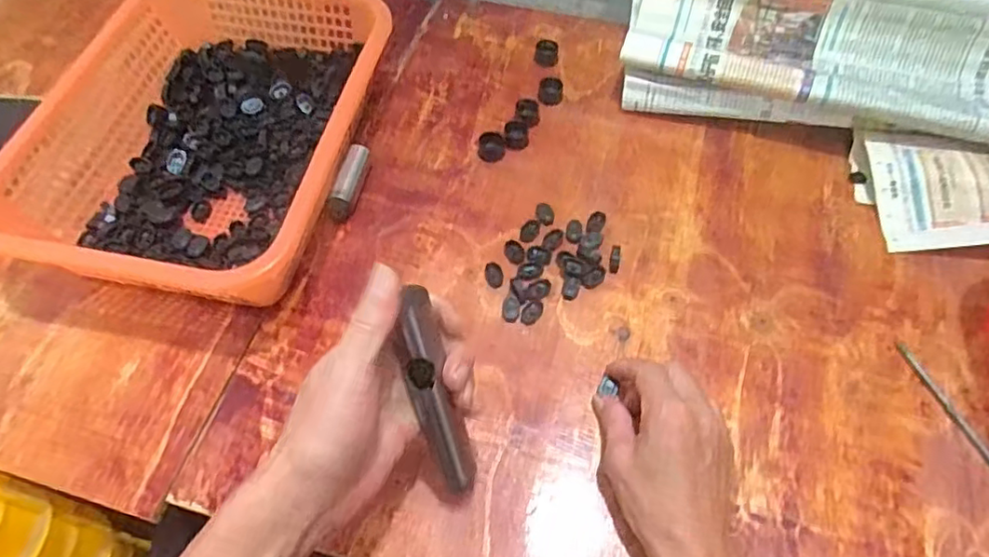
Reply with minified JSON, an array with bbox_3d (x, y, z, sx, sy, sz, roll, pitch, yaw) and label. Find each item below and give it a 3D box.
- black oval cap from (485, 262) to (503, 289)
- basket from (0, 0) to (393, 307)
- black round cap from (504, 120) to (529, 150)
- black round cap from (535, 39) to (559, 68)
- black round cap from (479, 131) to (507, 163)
[{"bbox_3d":[0.000,-0.003,0.530,0.015,0.004,0.027,-4,59,-3],"label":"black oval cap"},{"bbox_3d":[-0.246,-0.132,0.552,0.254,0.090,0.334,10,60,5],"label":"basket"},{"bbox_3d":[0.022,-0.142,0.604,0.023,0.010,0.030,4,59,2],"label":"black round cap"},{"bbox_3d":[0.057,-0.246,0.661,0.025,0.018,0.030,7,59,4],"label":"black round cap"},{"bbox_3d":[-0.002,-0.128,0.593,0.026,0.009,0.031,2,59,0],"label":"black round cap"}]

